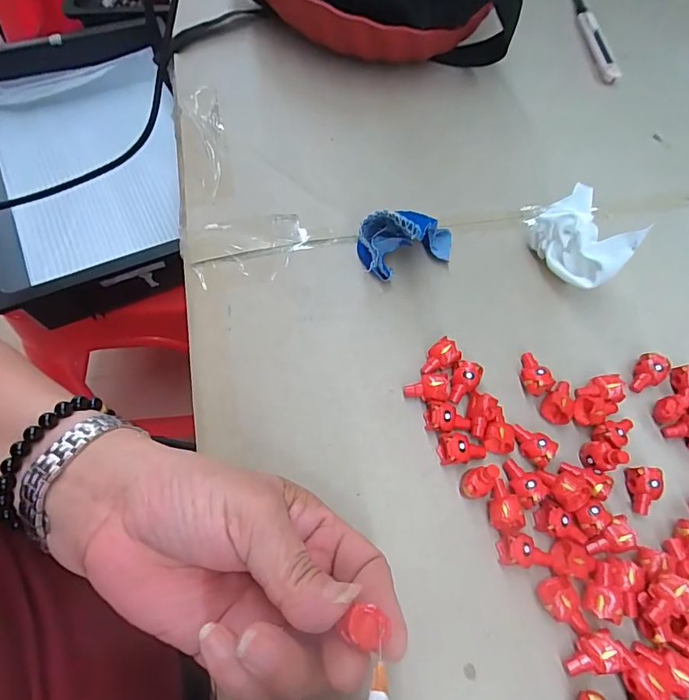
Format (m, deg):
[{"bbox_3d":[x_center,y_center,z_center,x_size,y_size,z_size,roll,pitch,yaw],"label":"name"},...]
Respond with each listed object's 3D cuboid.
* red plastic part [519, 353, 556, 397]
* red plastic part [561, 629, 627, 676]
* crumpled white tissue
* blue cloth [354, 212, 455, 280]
[{"bbox_3d":[0.111,0.014,0.271,0.013,0.012,0.025,-18,66,-12],"label":"red plastic part"},{"bbox_3d":[0.114,0.140,0.213,0.026,0.012,0.016,-6,64,-6],"label":"red plastic part"},{"bbox_3d":[0.153,-0.071,0.297,0.045,0.052,0.058,-35,70,-18],"label":"crumpled white tissue"},{"bbox_3d":[0.044,-0.073,0.292,0.066,0.046,0.029,-18,66,-12],"label":"blue cloth"}]

